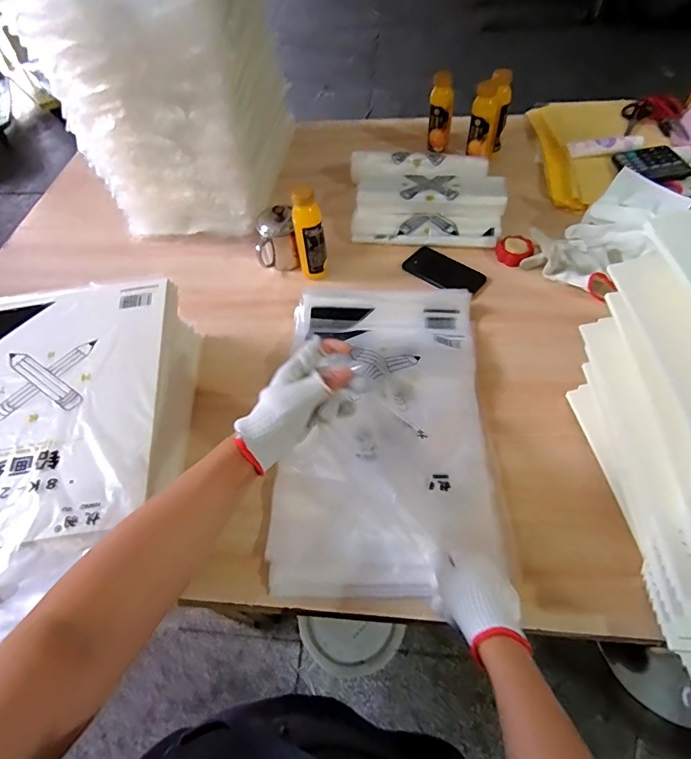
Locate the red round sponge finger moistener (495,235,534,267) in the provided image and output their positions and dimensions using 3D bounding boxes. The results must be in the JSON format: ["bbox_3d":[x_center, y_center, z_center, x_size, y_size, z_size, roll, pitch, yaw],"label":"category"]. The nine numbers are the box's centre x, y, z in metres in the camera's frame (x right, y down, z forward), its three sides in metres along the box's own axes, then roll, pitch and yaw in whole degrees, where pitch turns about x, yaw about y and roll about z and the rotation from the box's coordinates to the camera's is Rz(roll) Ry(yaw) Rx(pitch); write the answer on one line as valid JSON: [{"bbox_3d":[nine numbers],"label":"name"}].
[{"bbox_3d":[0.327,-0.250,0.883,0.068,0.027,0.065,-2,55,3],"label":"red round sponge finger moistener"}]

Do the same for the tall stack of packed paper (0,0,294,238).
[{"bbox_3d":[-0.310,-0.560,0.866,0.322,0.449,0.384,0,55,4],"label":"tall stack of packed paper"}]

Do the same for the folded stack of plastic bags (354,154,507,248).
[{"bbox_3d":[0.162,-0.388,0.953,0.321,0.065,0.239,5,56,8],"label":"folded stack of plastic bags"}]

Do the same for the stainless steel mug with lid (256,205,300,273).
[{"bbox_3d":[-0.136,-0.285,0.895,0.076,0.115,0.095,-7,55,-1],"label":"stainless steel mug with lid"}]

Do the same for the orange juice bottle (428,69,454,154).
[{"bbox_3d":[0.216,-0.603,1.031,0.049,0.158,0.051,8,56,10],"label":"orange juice bottle"}]

